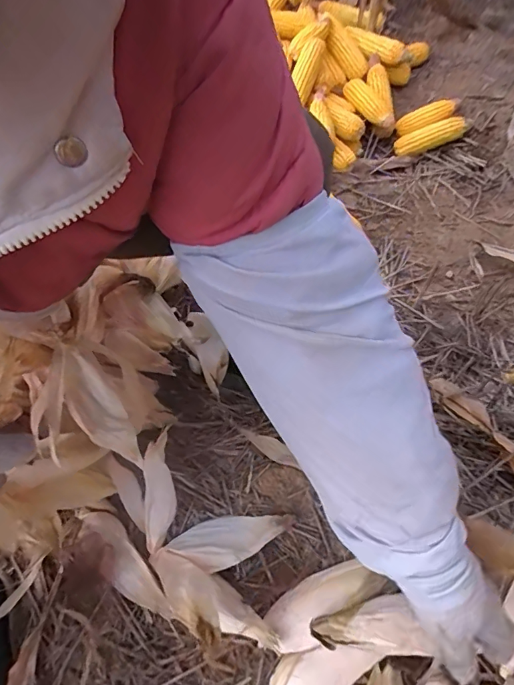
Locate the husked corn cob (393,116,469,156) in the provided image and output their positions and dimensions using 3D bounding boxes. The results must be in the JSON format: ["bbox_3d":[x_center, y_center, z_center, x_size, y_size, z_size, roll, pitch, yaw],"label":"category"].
[{"bbox_3d":[0.399,-0.477,1.030,0.157,0.042,0.039,-8,53,33],"label":"husked corn cob"}]

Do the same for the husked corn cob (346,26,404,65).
[{"bbox_3d":[0.282,-0.720,1.077,0.047,0.040,0.168,-28,61,-14],"label":"husked corn cob"}]

